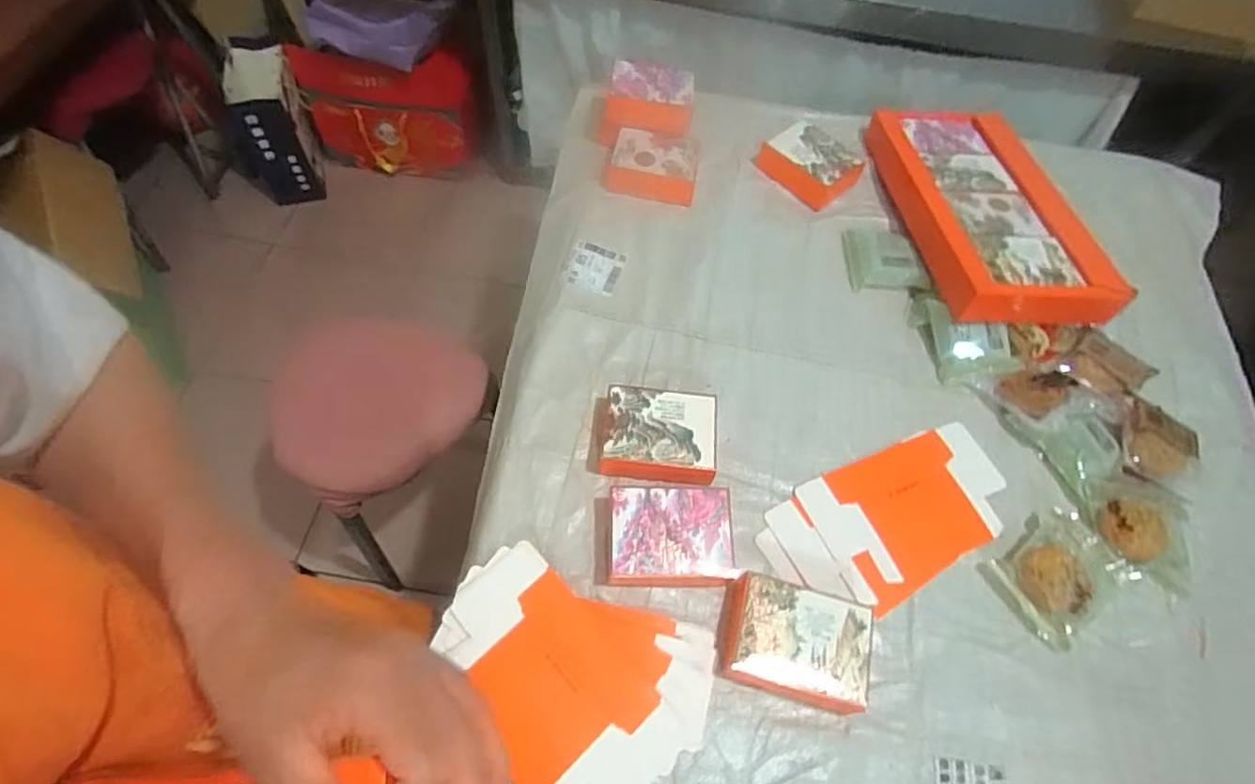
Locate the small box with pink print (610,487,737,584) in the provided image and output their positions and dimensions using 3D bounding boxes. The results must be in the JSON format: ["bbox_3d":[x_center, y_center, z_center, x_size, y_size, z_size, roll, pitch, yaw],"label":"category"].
[{"bbox_3d":[0.046,0.155,0.666,0.129,0.054,0.094,3,60,-3],"label":"small box with pink print"}]

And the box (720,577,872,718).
[{"bbox_3d":[0.168,0.250,0.618,0.138,0.050,0.103,15,60,4],"label":"box"}]

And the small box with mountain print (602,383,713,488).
[{"bbox_3d":[0.034,0.057,0.724,0.132,0.054,0.112,7,60,-1],"label":"small box with mountain print"}]

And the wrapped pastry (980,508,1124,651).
[{"bbox_3d":[0.474,0.202,0.679,0.121,0.026,0.105,-30,67,-19],"label":"wrapped pastry"}]

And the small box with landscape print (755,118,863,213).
[{"bbox_3d":[0.287,-0.361,0.974,0.114,0.049,0.149,-40,70,-23],"label":"small box with landscape print"}]

